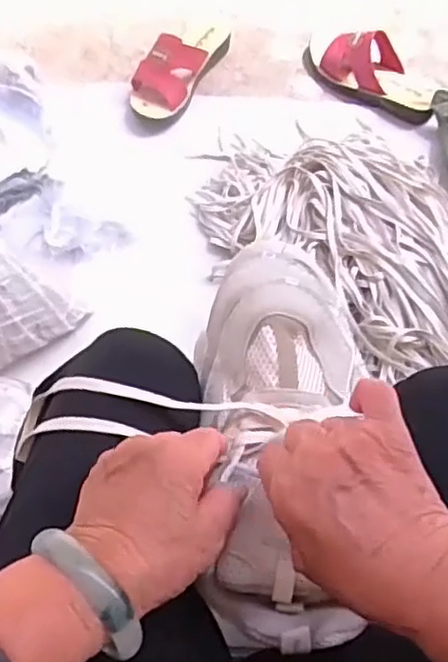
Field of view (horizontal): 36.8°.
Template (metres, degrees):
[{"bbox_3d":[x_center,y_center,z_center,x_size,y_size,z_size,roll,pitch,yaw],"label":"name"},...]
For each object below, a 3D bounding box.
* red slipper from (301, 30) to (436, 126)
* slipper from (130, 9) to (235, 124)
[{"bbox_3d":[0.225,-0.399,1.025,0.227,0.085,0.088,36,74,11],"label":"red slipper"},{"bbox_3d":[-0.062,-0.420,1.034,0.087,0.067,0.232,29,72,9],"label":"slipper"}]

